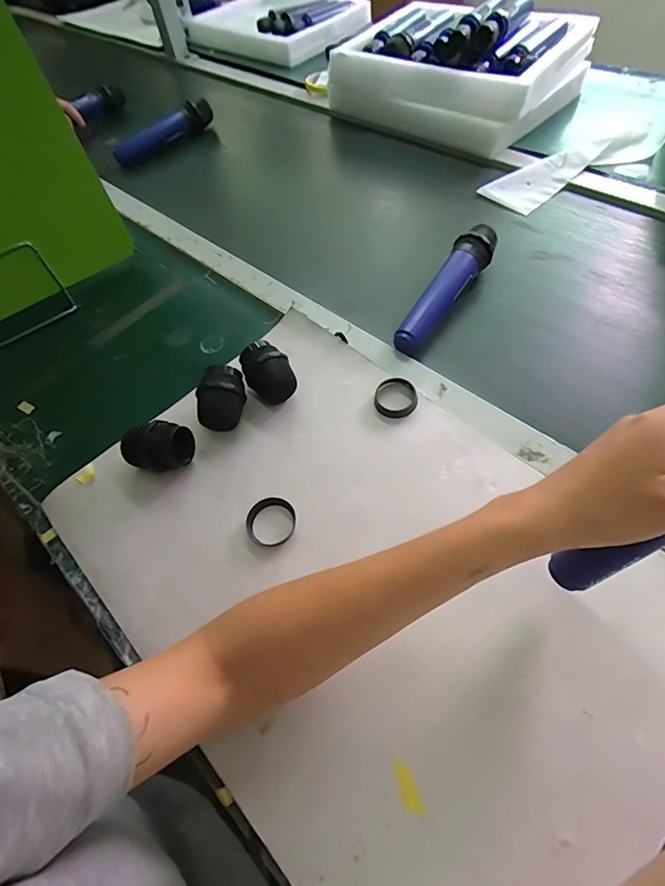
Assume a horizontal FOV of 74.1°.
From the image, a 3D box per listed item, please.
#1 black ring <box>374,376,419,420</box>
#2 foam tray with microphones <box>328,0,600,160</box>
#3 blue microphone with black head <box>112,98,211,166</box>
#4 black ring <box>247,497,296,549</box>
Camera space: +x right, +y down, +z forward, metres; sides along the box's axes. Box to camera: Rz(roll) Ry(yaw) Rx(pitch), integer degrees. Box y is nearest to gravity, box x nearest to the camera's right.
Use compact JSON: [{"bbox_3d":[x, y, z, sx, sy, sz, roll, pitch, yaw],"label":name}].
[{"bbox_3d":[0.064,-0.045,0.447,0.042,0.012,0.043,-3,58,4],"label":"black ring"},{"bbox_3d":[0.212,-0.649,0.749,0.348,0.123,0.321,34,67,24],"label":"foam tray with microphones"},{"bbox_3d":[-0.302,-0.563,0.792,0.032,0.044,0.201,37,68,25],"label":"blue microphone with black head"},{"bbox_3d":[-0.054,0.070,0.389,0.044,0.009,0.043,-3,58,4],"label":"black ring"}]

